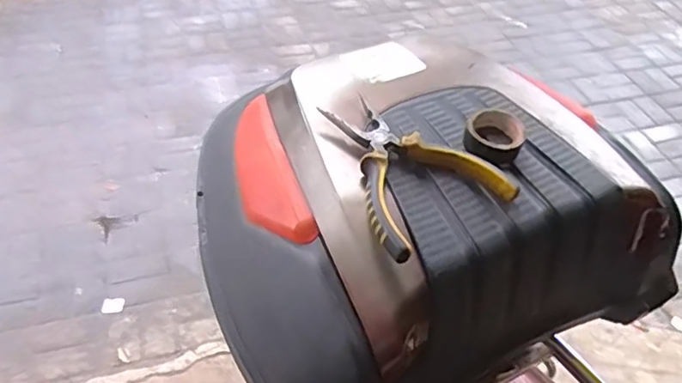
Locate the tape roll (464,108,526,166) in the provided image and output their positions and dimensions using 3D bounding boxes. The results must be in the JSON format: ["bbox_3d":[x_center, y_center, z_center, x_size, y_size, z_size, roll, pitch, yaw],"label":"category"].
[{"bbox_3d":[0.117,-0.043,0.442,0.042,0.021,0.052,15,48,12],"label":"tape roll"}]

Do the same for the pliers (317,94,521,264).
[{"bbox_3d":[0.037,-0.023,0.420,0.107,0.018,0.143,-28,53,-26],"label":"pliers"}]

